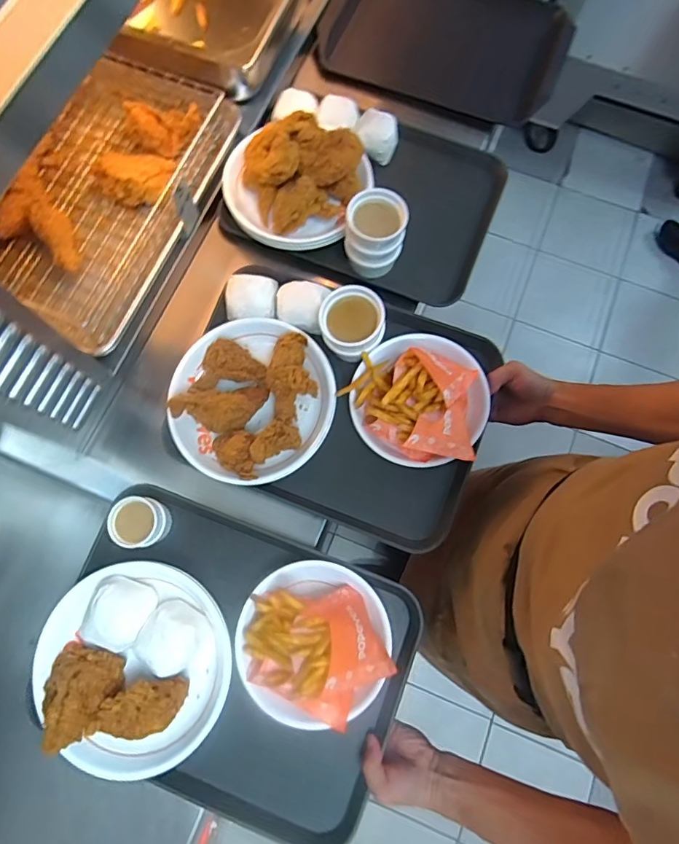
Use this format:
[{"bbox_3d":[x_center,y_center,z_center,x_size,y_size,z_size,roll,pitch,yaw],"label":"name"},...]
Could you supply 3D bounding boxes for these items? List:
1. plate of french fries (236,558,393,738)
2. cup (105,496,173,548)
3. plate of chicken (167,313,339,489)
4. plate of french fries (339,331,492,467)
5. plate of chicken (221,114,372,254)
[{"bbox_3d":[-0.030,0.248,0.541,0.166,0.077,0.167,0,75,-1],"label":"plate of french fries"},{"bbox_3d":[-0.242,0.121,0.583,0.060,0.041,0.058,0,75,-1],"label":"cup"},{"bbox_3d":[-0.118,-0.034,0.627,0.215,0.078,0.213,0,75,-1],"label":"plate of chicken"},{"bbox_3d":[0.100,-0.036,0.592,0.172,0.062,0.166,23,76,5],"label":"plate of french fries"},{"bbox_3d":[-0.074,-0.359,0.704,0.211,0.096,0.172,23,76,5],"label":"plate of chicken"}]

